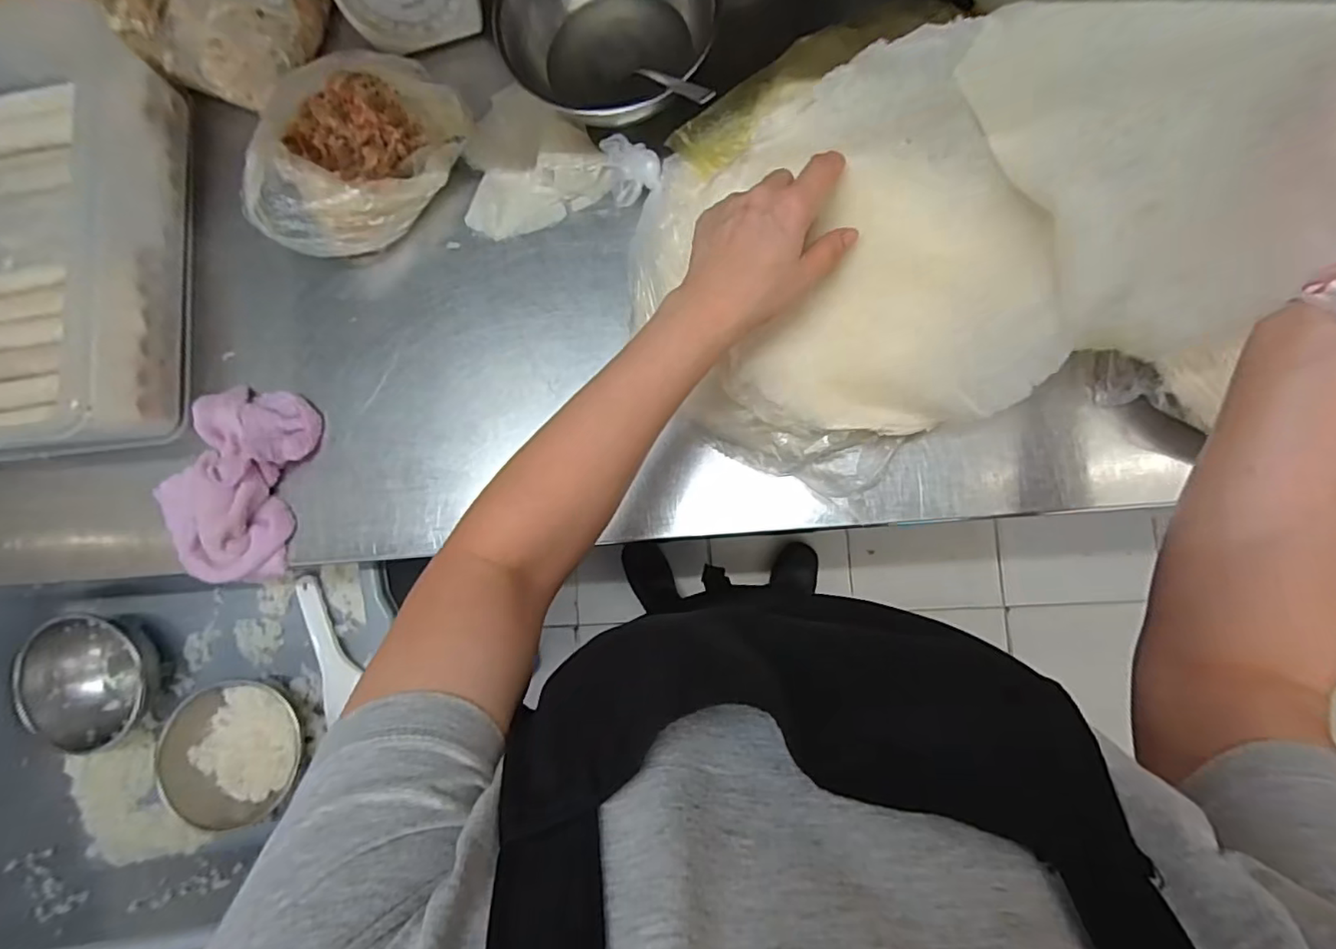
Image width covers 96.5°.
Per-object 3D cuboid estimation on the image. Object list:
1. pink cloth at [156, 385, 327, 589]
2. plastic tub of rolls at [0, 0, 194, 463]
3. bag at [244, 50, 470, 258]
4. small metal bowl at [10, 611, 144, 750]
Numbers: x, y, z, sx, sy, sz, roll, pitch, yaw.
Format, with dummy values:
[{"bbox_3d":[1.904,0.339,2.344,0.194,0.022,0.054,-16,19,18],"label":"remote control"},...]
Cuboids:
[{"bbox_3d":[-0.388,0.007,0.528,0.131,0.035,0.172,12,87,8],"label":"pink cloth"},{"bbox_3d":[-0.577,-0.205,0.530,0.272,0.113,0.380,-3,85,7],"label":"plastic tub of rolls"},{"bbox_3d":[-0.268,-0.280,0.506,0.187,0.070,0.140,-34,82,4],"label":"bag"},{"bbox_3d":[-0.733,0.265,0.781,0.153,0.091,0.174,-13,84,6],"label":"small metal bowl"}]

